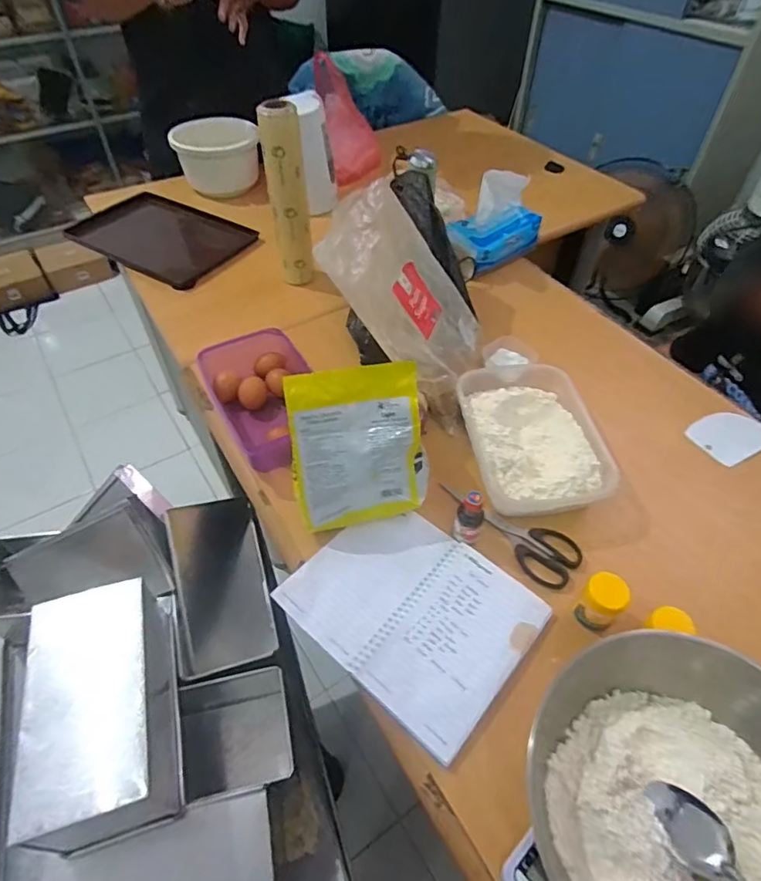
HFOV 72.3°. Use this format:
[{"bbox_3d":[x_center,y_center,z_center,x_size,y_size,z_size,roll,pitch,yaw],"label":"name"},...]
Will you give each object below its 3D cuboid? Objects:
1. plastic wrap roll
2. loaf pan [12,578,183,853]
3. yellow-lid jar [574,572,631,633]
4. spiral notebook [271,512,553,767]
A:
[{"bbox_3d":[-0.164,-0.425,0.961,0.066,0.327,0.051,-14,51,-12],"label":"plastic wrap roll"},{"bbox_3d":[-0.320,0.300,0.606,0.125,0.118,0.265,-15,52,-12],"label":"loaf pan"},{"bbox_3d":[0.250,0.182,0.589,0.042,0.065,0.043,0,50,0],"label":"yellow-lid jar"},{"bbox_3d":[0.036,0.193,0.613,0.261,0.013,0.201,34,58,25],"label":"spiral notebook"}]

